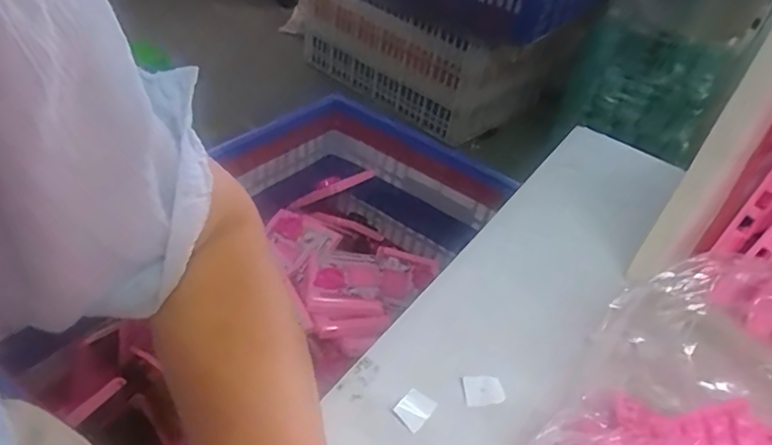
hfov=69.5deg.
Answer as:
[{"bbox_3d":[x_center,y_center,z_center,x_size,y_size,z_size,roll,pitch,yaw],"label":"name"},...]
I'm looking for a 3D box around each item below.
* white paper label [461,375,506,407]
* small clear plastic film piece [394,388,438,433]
[{"bbox_3d":[0.066,0.115,0.382,0.028,0.004,0.021,-1,48,-16],"label":"white paper label"},{"bbox_3d":[0.019,0.120,0.357,0.020,0.005,0.025,30,42,22],"label":"small clear plastic film piece"}]

